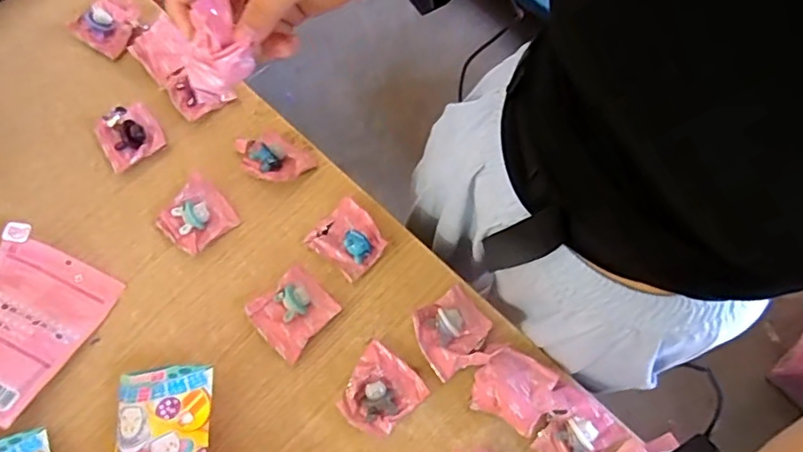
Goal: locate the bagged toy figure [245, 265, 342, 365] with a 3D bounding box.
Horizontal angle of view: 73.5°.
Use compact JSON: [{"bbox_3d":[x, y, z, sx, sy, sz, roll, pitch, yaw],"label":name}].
[{"bbox_3d":[-0.115,0.090,0.565,0.071,0.025,0.076,42,76,13],"label":"bagged toy figure"}]

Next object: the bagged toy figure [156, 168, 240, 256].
[{"bbox_3d":[-0.232,-0.014,0.601,0.071,0.025,0.077,-40,75,-13],"label":"bagged toy figure"}]

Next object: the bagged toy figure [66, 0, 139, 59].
[{"bbox_3d":[-0.368,-0.257,0.676,0.079,0.029,0.073,37,75,12],"label":"bagged toy figure"}]

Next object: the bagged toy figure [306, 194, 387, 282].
[{"bbox_3d":[-0.057,0.012,0.588,0.074,0.030,0.068,39,75,12],"label":"bagged toy figure"}]

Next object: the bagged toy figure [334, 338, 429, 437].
[{"bbox_3d":[-0.022,0.165,0.535,0.072,0.029,0.074,38,75,12],"label":"bagged toy figure"}]

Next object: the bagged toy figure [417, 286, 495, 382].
[{"bbox_3d":[0.054,0.110,0.556,0.075,0.024,0.077,-31,74,-10],"label":"bagged toy figure"}]

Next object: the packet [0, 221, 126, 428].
[{"bbox_3d":[-0.393,0.096,0.545,0.127,0.022,0.164,34,59,-3],"label":"packet"}]

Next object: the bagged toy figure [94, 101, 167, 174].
[{"bbox_3d":[-0.320,-0.108,0.633,0.065,0.024,0.071,-34,74,-11],"label":"bagged toy figure"}]

